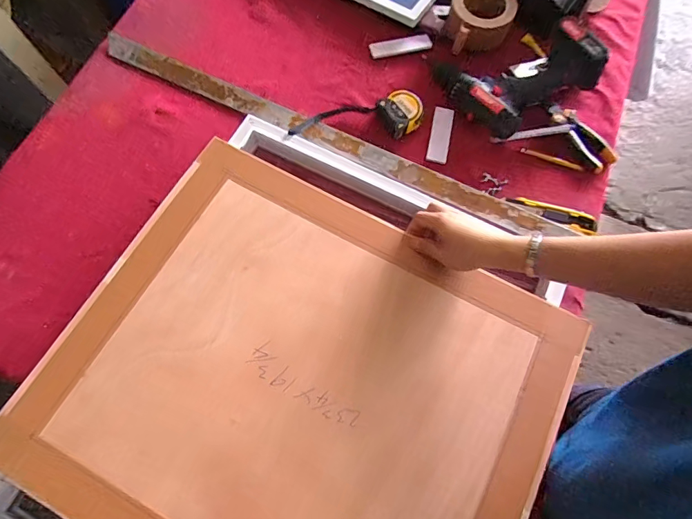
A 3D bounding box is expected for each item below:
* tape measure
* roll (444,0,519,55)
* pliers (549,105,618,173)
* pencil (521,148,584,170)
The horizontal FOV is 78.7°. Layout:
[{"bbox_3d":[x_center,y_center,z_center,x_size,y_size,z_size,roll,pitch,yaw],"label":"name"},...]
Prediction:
[{"bbox_3d":[0.016,-0.234,0.693,0.223,0.039,0.069,-8,72,-4],"label":"tape measure"},{"bbox_3d":[0.232,-0.417,0.750,0.109,0.080,0.127,20,73,5],"label":"roll"},{"bbox_3d":[0.395,-0.208,0.710,0.053,0.026,0.130,-34,76,-12],"label":"pliers"},{"bbox_3d":[0.345,-0.168,0.704,0.103,0.004,0.009,19,99,4],"label":"pencil"}]

